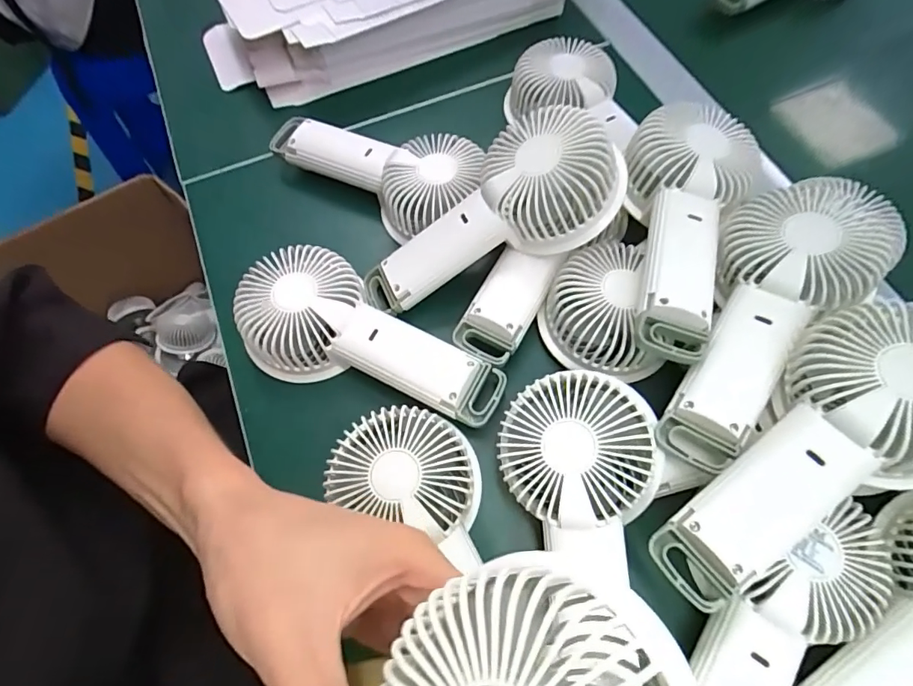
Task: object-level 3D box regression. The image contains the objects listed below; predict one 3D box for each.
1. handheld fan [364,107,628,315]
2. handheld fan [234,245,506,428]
[{"bbox_3d":[0.016,-0.081,0.321,0.180,0.044,0.079,-28,65,20],"label":"handheld fan"},{"bbox_3d":[-0.057,0.001,0.312,0.180,0.037,0.085,28,70,14],"label":"handheld fan"}]

